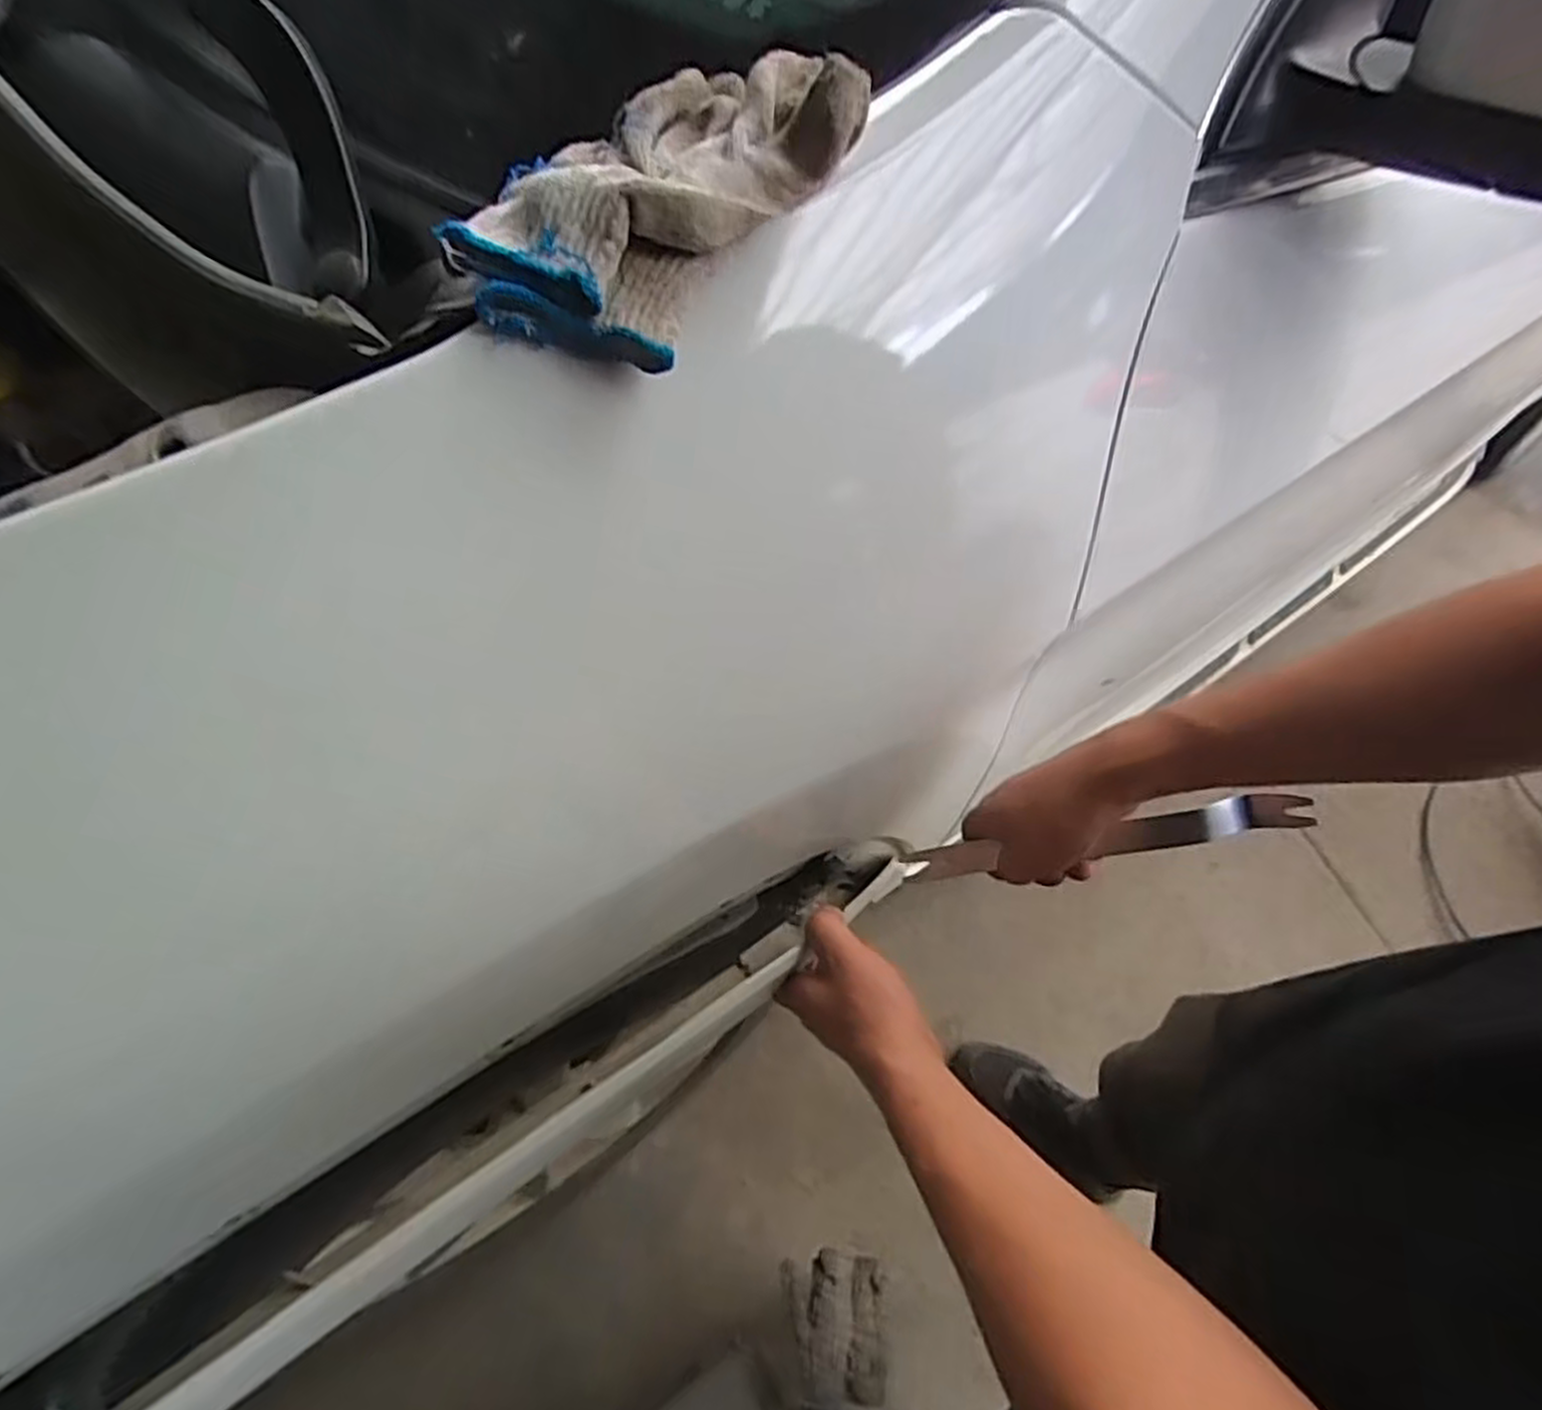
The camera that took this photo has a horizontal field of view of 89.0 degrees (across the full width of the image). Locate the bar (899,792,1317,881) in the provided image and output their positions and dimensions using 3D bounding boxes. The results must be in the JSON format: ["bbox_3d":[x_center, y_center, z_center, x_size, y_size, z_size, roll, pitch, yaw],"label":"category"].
[{"bbox_3d":[0.202,0.084,0.491,0.235,0.021,0.021,-13,55,18],"label":"bar"}]

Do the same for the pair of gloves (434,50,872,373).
[{"bbox_3d":[-0.036,-0.207,0.309,0.135,0.060,0.169,11,58,3],"label":"pair of gloves"}]

